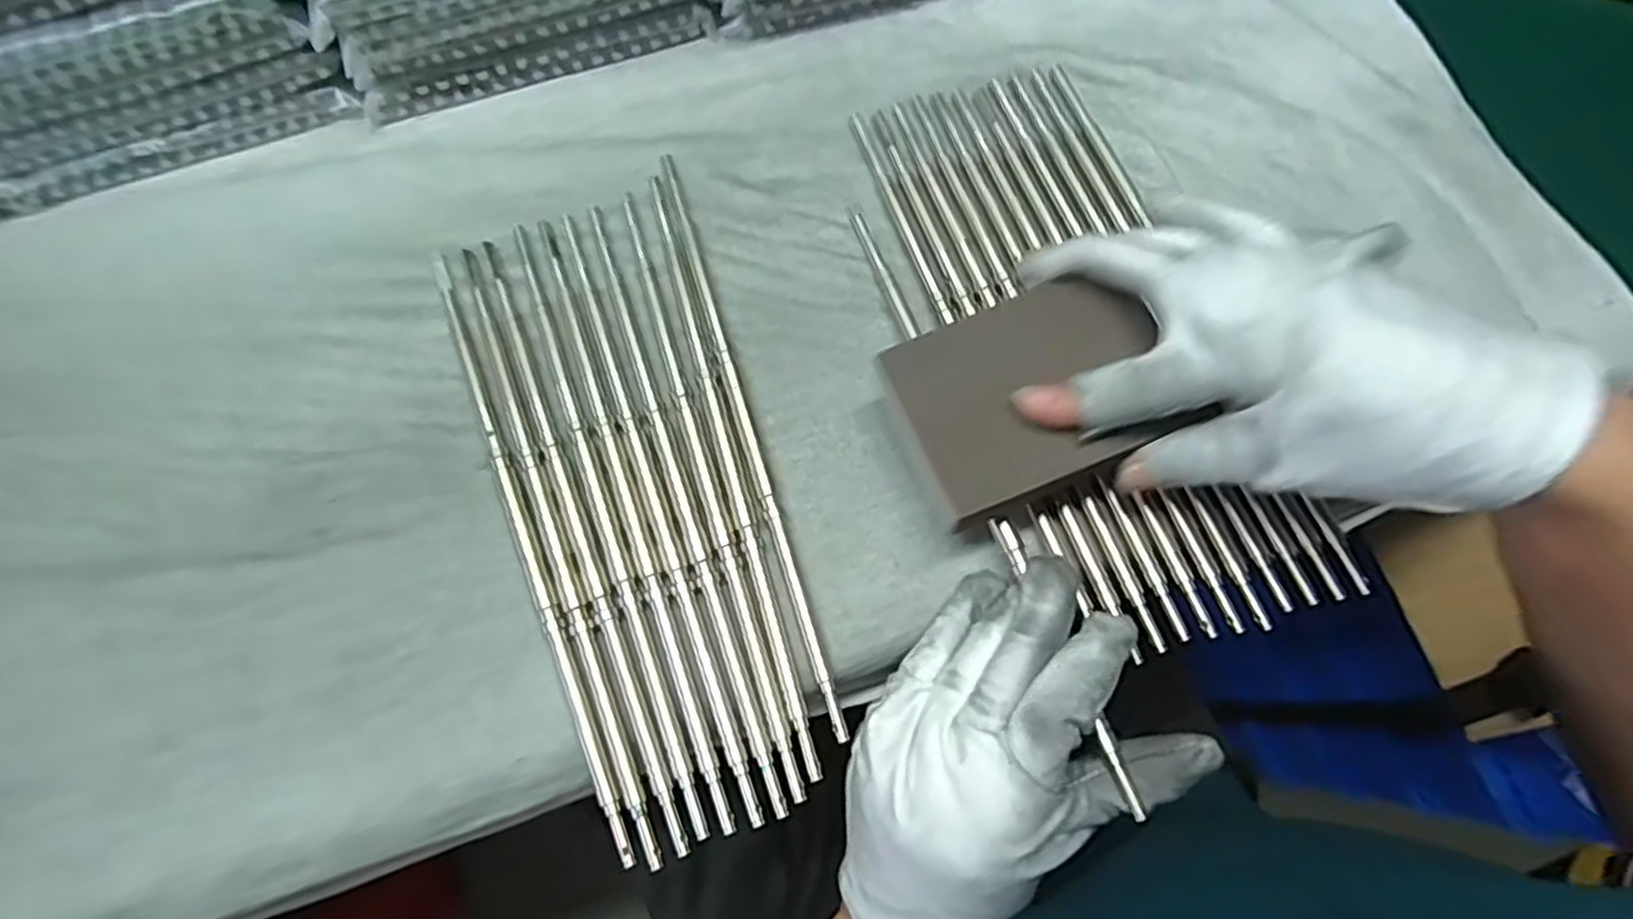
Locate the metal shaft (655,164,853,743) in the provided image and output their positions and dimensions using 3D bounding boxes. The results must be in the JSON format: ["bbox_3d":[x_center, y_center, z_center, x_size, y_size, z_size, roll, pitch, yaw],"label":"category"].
[{"bbox_3d":[-0.030,-0.020,0.308,0.007,0.005,0.260,-17,72,-4],"label":"metal shaft"}]

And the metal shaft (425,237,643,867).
[{"bbox_3d":[-0.115,0.024,0.295,0.008,0.006,0.258,-23,73,-6],"label":"metal shaft"}]

